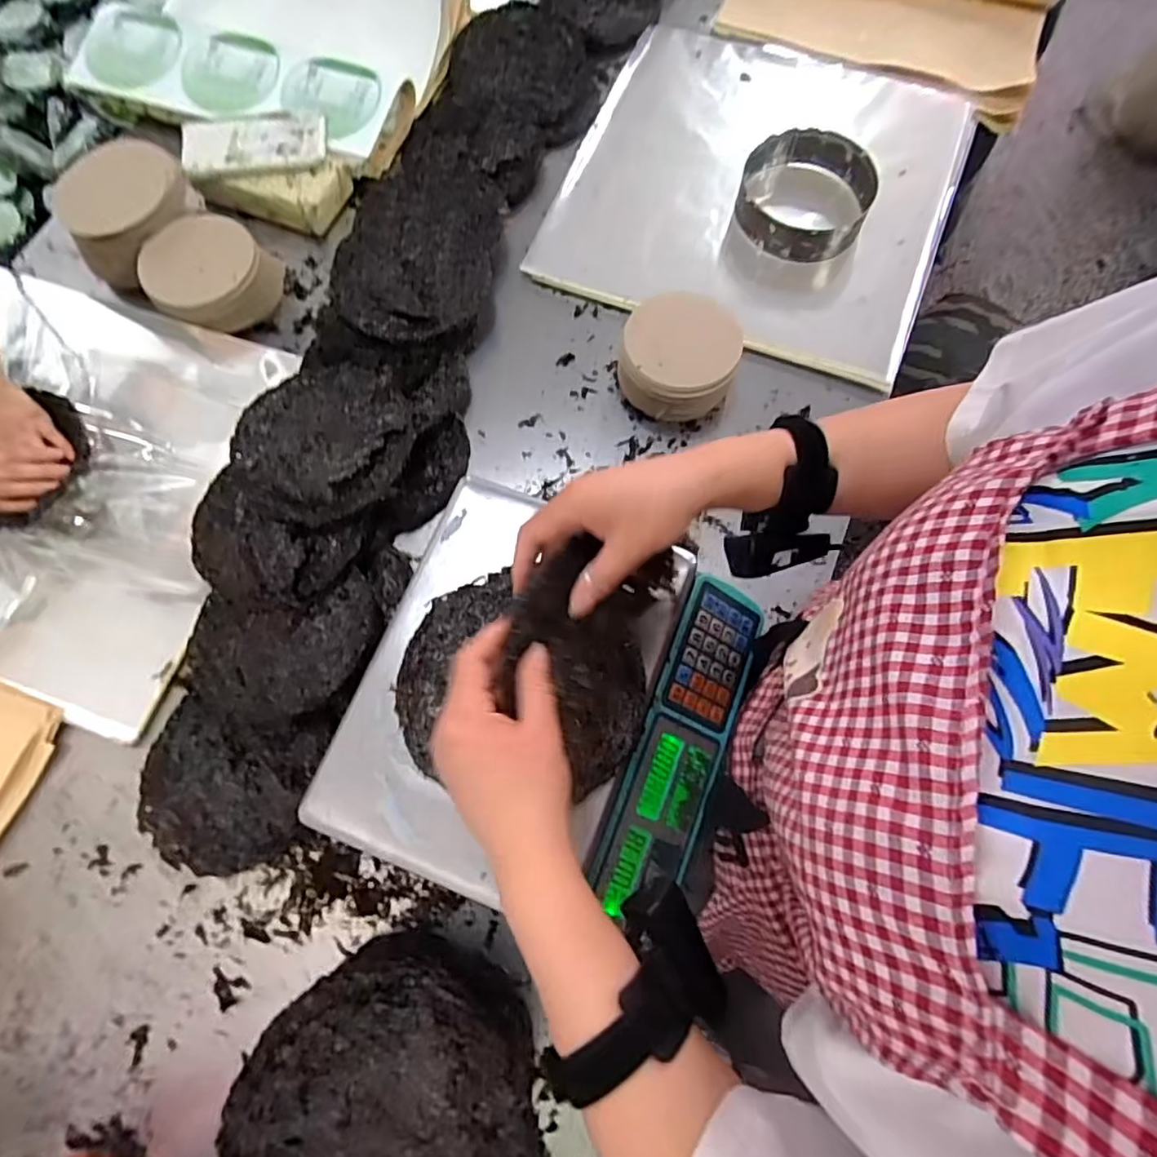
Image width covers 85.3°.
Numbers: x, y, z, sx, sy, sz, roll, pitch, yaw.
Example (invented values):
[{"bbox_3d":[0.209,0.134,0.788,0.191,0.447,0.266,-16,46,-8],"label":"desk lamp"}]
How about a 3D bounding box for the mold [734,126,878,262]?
[{"bbox_3d":[0.309,-0.525,0.861,0.172,0.064,0.189,0,73,0],"label":"mold"}]

